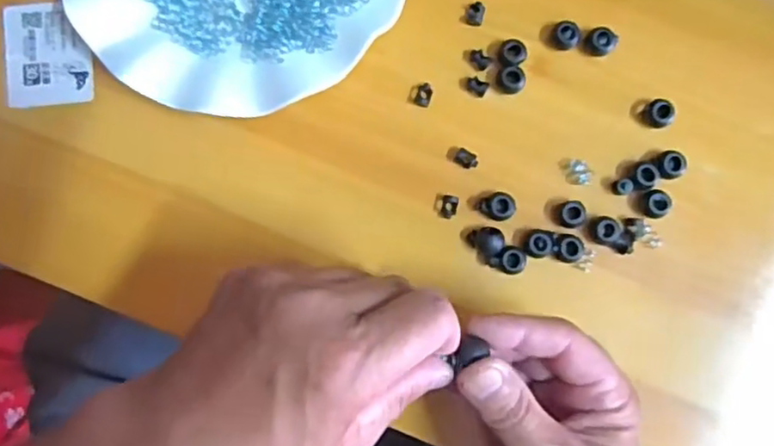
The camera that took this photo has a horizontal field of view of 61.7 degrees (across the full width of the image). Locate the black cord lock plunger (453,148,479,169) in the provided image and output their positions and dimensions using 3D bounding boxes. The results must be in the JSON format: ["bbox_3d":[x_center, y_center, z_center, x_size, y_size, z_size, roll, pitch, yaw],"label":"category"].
[{"bbox_3d":[0.044,-0.035,0.358,0.013,0.006,0.009,28,88,3],"label":"black cord lock plunger"}]

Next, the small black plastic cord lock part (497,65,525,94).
[{"bbox_3d":[0.068,-0.078,0.356,0.015,0.010,0.014,0,87,1],"label":"small black plastic cord lock part"}]

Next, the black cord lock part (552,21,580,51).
[{"bbox_3d":[0.099,-0.103,0.357,0.015,0.008,0.015,0,87,1],"label":"black cord lock part"}]

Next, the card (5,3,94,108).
[{"bbox_3d":[-0.194,-0.098,0.375,0.048,0.005,0.060,-4,85,-3],"label":"card"}]

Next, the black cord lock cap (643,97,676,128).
[{"bbox_3d":[0.149,-0.060,0.352,0.015,0.012,0.015,0,87,1],"label":"black cord lock cap"}]

